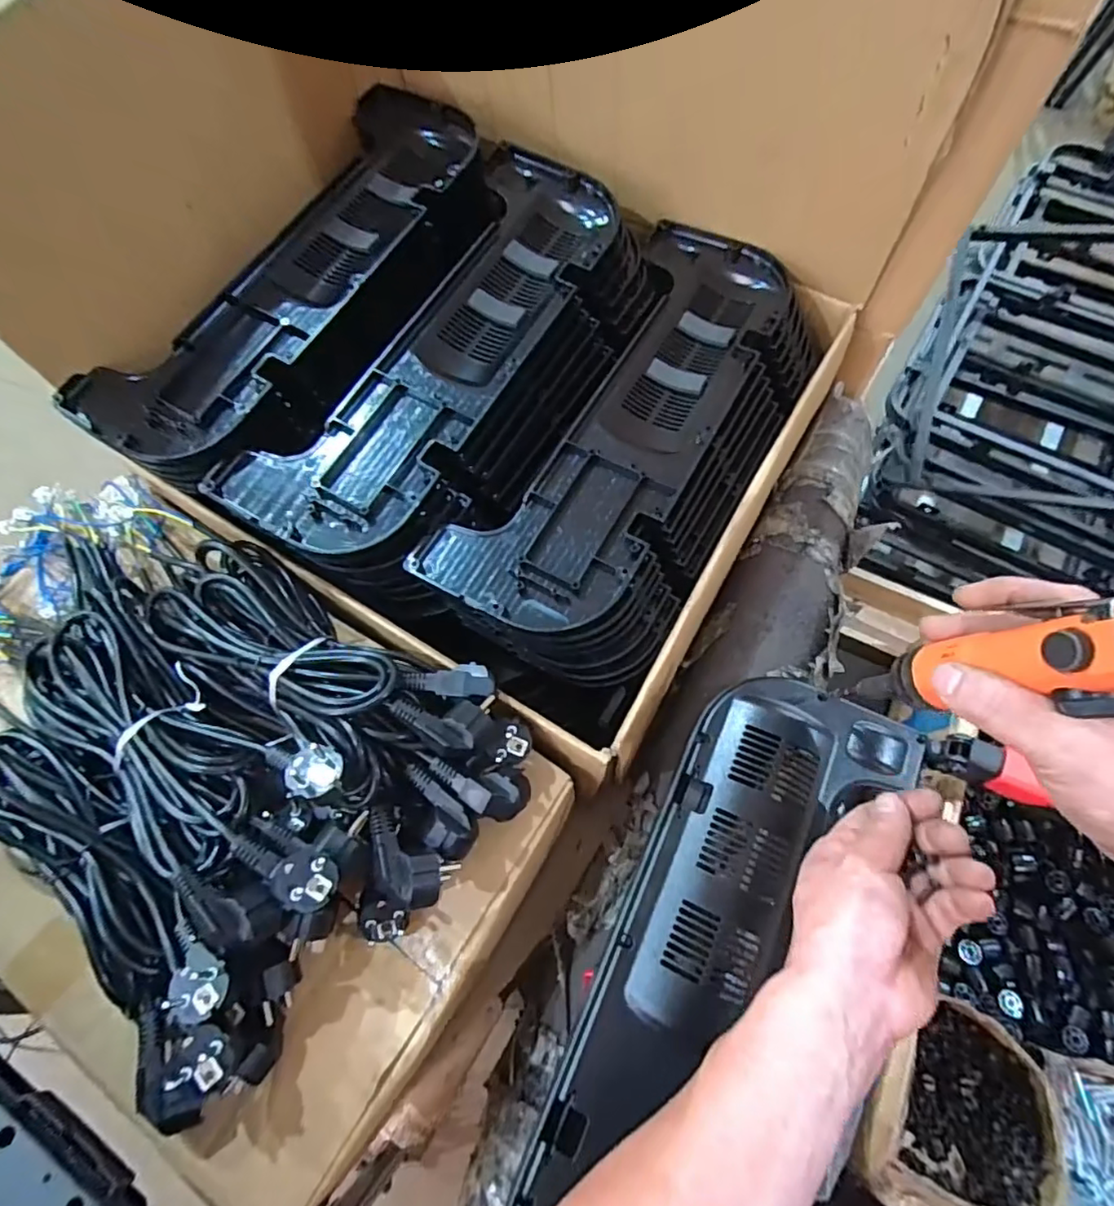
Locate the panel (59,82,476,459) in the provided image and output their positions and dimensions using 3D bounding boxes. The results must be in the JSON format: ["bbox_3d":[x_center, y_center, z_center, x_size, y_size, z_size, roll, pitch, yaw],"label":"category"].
[{"bbox_3d":[-0.251,-0.328,0.573,0.168,0.051,0.482,29,71,14],"label":"panel"}]

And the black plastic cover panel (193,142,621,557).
[{"bbox_3d":[-0.105,-0.247,0.552,0.161,0.033,0.470,28,71,14],"label":"black plastic cover panel"}]

